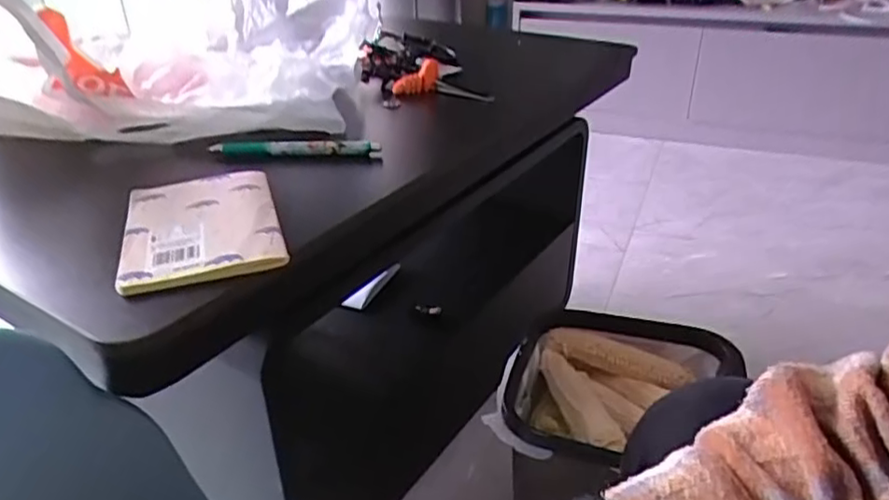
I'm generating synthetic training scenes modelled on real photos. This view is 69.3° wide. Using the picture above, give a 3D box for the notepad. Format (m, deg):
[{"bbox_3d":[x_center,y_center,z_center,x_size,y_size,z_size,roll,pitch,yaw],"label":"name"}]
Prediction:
[{"bbox_3d":[-0.165,-0.018,0.438,0.099,0.011,0.136,-11,32,-16],"label":"notepad"}]

